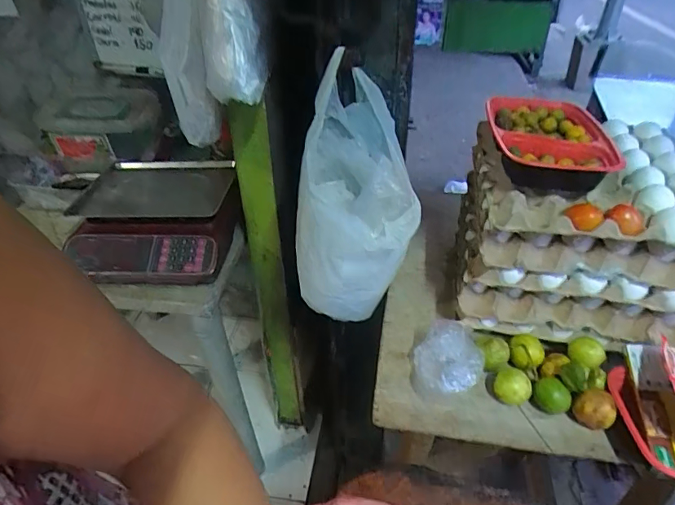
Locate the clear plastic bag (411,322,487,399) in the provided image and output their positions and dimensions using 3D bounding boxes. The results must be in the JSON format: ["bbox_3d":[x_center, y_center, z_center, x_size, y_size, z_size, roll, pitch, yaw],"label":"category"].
[{"bbox_3d":[0.141,0.139,0.604,0.084,0.067,0.090,4,39,7],"label":"clear plastic bag"}]

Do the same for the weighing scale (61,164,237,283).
[{"bbox_3d":[-0.385,-0.079,1.029,0.325,0.107,0.343,2,39,5],"label":"weighing scale"}]

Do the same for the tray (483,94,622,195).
[{"bbox_3d":[0.282,-0.154,0.644,0.133,0.053,0.218,5,39,9],"label":"tray"}]

